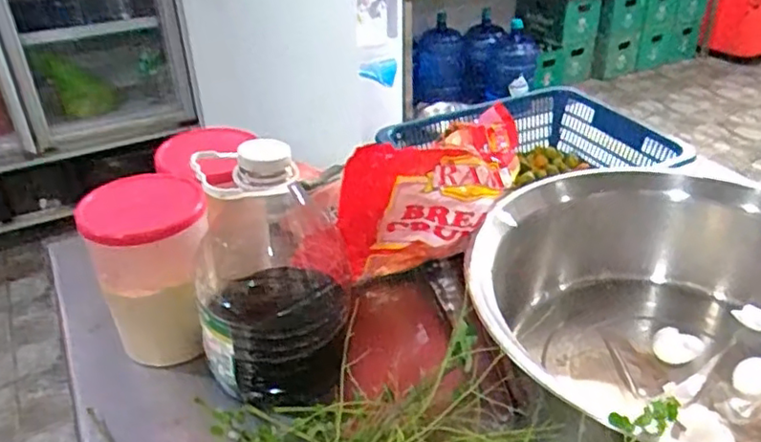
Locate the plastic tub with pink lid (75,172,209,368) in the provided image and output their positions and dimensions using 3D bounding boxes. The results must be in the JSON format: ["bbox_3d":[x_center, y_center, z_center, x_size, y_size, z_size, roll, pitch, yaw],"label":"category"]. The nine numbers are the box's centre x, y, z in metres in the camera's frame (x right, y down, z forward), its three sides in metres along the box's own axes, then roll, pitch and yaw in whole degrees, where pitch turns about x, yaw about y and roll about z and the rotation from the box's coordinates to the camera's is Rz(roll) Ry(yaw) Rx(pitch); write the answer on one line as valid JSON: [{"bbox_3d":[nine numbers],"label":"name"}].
[{"bbox_3d":[-0.247,0.055,0.708,0.123,0.194,0.113,-12,34,-14],"label":"plastic tub with pink lid"}]

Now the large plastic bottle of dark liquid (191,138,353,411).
[{"bbox_3d":[-0.114,0.042,0.673,0.155,0.277,0.181,-3,33,-1],"label":"large plastic bottle of dark liquid"}]

